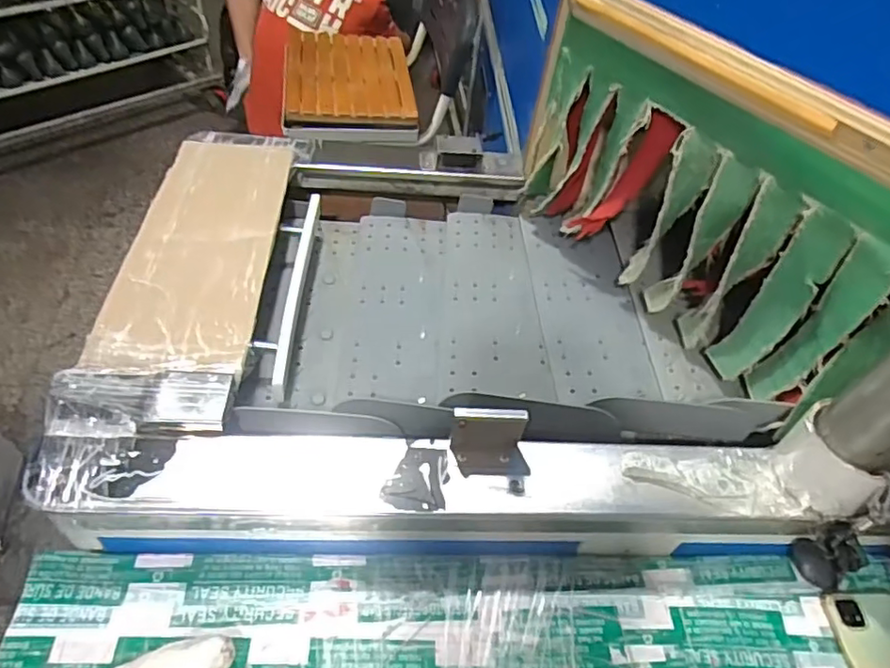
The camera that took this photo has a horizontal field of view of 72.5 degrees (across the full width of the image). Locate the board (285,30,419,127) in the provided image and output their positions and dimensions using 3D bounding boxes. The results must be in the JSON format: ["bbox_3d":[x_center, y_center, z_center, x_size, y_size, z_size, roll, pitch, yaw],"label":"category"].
[{"bbox_3d":[-0.209,-0.561,1.325,0.265,0.023,0.340,-3,55,-11],"label":"board"}]

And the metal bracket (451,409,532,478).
[{"bbox_3d":[0.043,0.097,0.555,0.075,0.059,0.043,0,49,-7],"label":"metal bracket"}]

